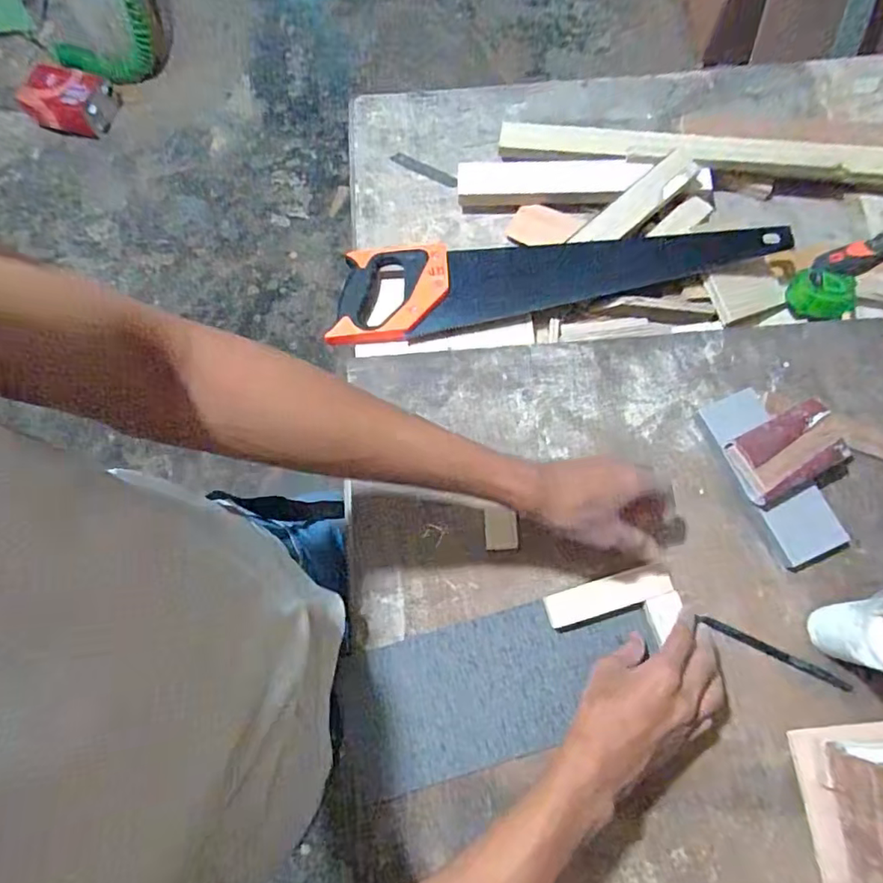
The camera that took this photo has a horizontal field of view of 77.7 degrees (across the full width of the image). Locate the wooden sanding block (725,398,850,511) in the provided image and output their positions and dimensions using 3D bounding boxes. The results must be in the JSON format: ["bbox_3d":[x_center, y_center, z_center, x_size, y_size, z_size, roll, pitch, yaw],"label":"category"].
[{"bbox_3d":[0.333,0.013,0.527,0.108,0.025,0.070,-27,70,-4],"label":"wooden sanding block"}]

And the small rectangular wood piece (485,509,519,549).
[{"bbox_3d":[0.058,0.085,0.536,0.031,0.010,0.039,-3,72,0],"label":"small rectangular wood piece"}]

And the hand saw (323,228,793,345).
[{"bbox_3d":[0.128,-0.198,0.636,0.501,0.034,0.108,-6,72,-1],"label":"hand saw"}]

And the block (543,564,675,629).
[{"bbox_3d":[0.154,0.142,0.506,0.114,0.016,0.030,-15,73,-4],"label":"block"}]

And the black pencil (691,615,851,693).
[{"bbox_3d":[0.301,0.191,0.500,0.137,0.010,0.010,24,72,9],"label":"black pencil"}]

